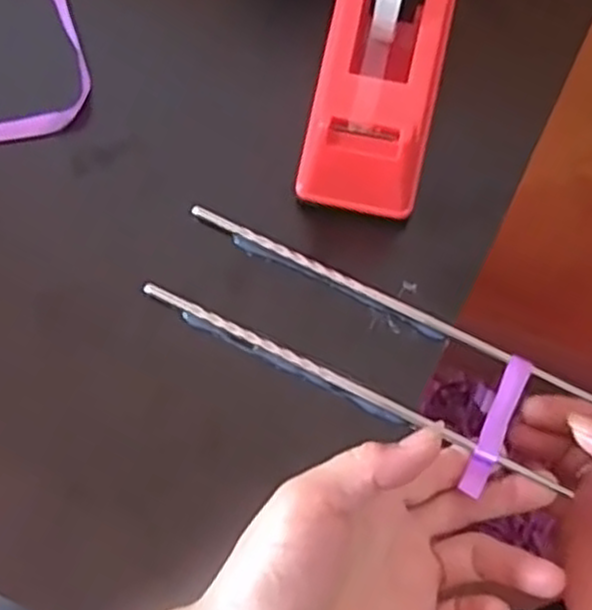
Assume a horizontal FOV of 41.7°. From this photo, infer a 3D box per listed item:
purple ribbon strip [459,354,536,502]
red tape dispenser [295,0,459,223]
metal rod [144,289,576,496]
[{"bbox_3d":[0.095,0.054,0.362,0.011,0.006,0.066,22,75,12],"label":"purple ribbon strip"},{"bbox_3d":[0.045,-0.129,0.394,0.062,0.060,0.155,12,69,4],"label":"red tape dispenser"},{"bbox_3d":[0.023,0.038,0.373,0.214,0.007,0.006,26,71,8],"label":"metal rod"}]

